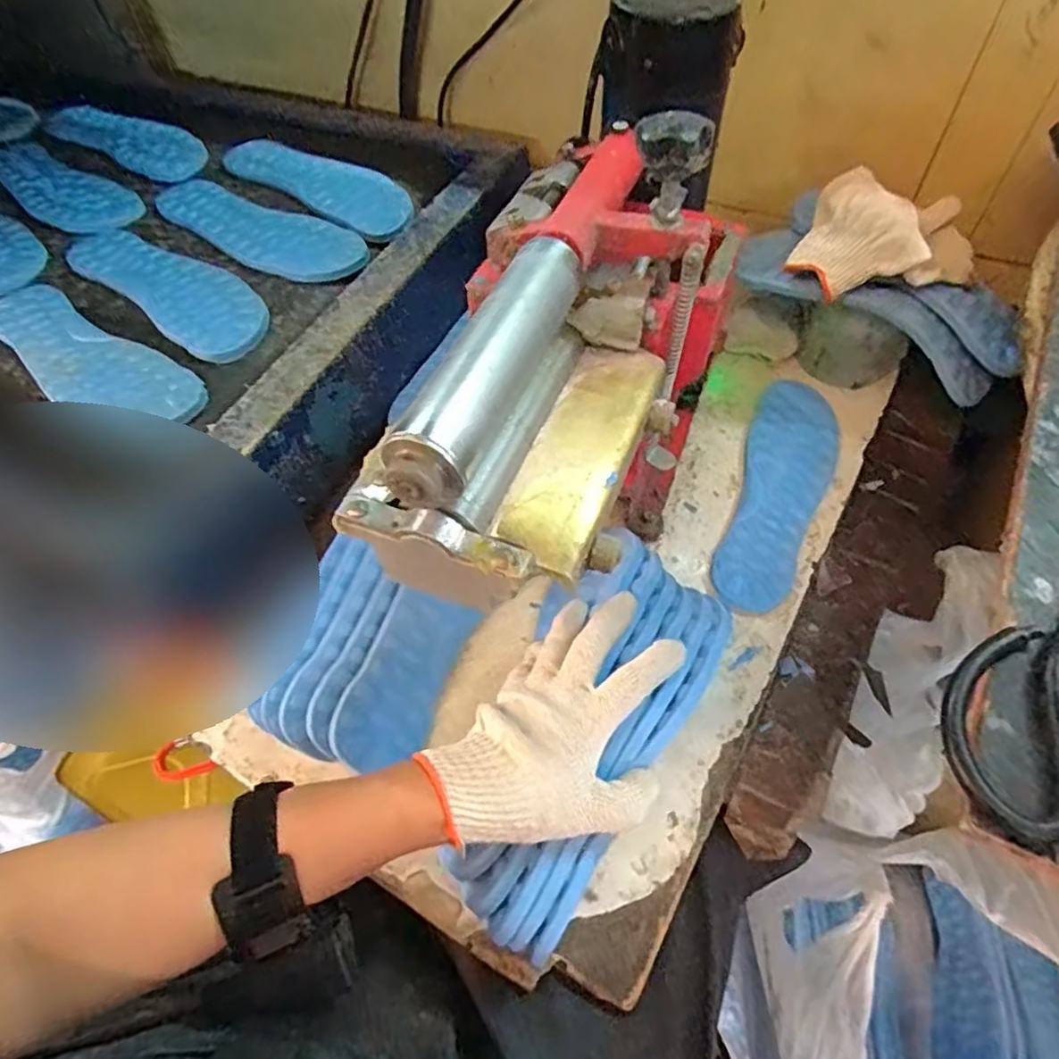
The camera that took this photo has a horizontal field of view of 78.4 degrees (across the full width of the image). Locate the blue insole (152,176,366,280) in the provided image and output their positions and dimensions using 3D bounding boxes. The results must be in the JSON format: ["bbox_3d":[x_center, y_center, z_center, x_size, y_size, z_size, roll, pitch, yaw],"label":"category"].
[{"bbox_3d":[-0.273,-0.299,0.647,0.264,0.018,0.075,27,62,20],"label":"blue insole"}]

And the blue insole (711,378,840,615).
[{"bbox_3d":[0.222,-0.040,0.565,0.076,0.014,0.253,20,60,9],"label":"blue insole"}]

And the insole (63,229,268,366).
[{"bbox_3d":[-0.327,-0.222,0.588,0.244,0.014,0.078,33,64,23],"label":"insole"}]

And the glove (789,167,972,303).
[{"bbox_3d":[0.295,-0.243,0.532,0.137,0.054,0.092,13,58,12],"label":"glove"}]

